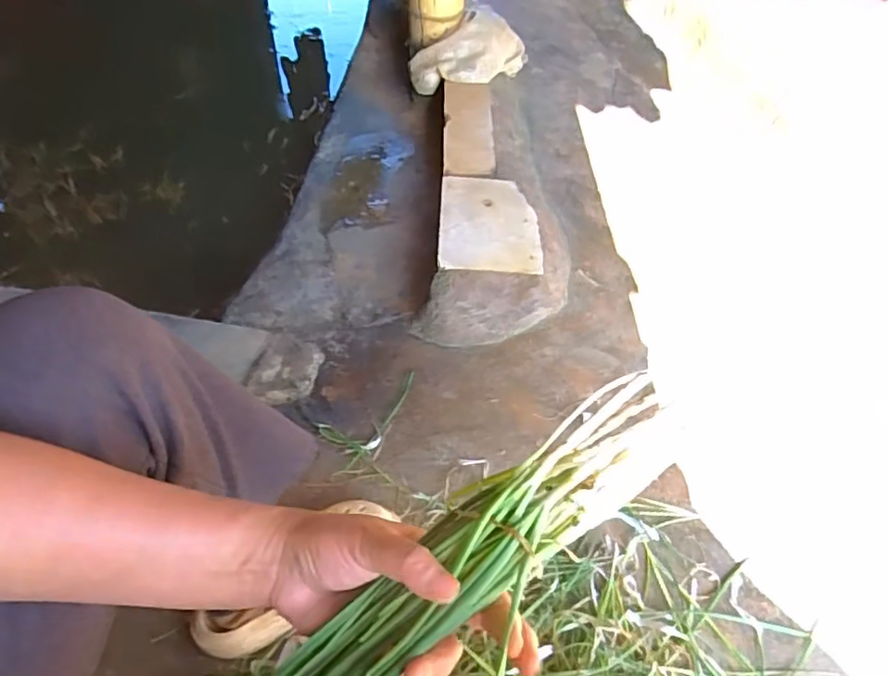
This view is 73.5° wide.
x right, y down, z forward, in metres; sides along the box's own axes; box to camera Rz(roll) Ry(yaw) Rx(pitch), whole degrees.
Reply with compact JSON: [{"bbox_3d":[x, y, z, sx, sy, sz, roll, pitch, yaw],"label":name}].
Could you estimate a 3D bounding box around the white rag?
[{"bbox_3d":[0.096,-0.863,1.783,0.397,0.140,0.200,-36,60,-27],"label":"white rag"}]

